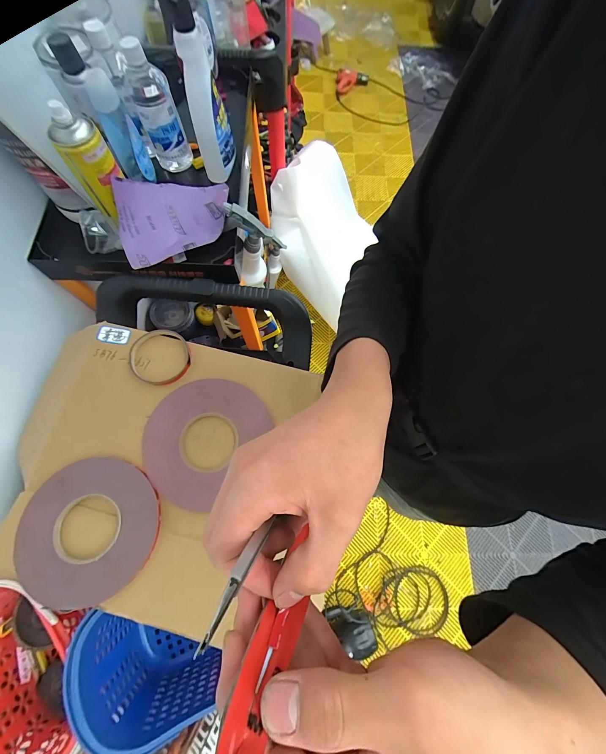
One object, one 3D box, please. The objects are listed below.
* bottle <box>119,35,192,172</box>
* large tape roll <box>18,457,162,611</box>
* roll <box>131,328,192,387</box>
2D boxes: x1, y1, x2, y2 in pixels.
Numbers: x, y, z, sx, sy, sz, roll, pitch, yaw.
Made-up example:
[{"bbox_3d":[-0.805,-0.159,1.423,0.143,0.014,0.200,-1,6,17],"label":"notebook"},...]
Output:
[{"bbox_3d":[-0.244,-0.444,0.498,0.063,0.203,0.058,-24,75,-9],"label":"bottle"},{"bbox_3d":[-0.275,0.192,0.372,0.168,0.016,0.164,0,73,-1],"label":"large tape roll"},{"bbox_3d":[-0.220,-0.031,0.450,0.089,0.006,0.092,0,73,-1],"label":"roll"}]

